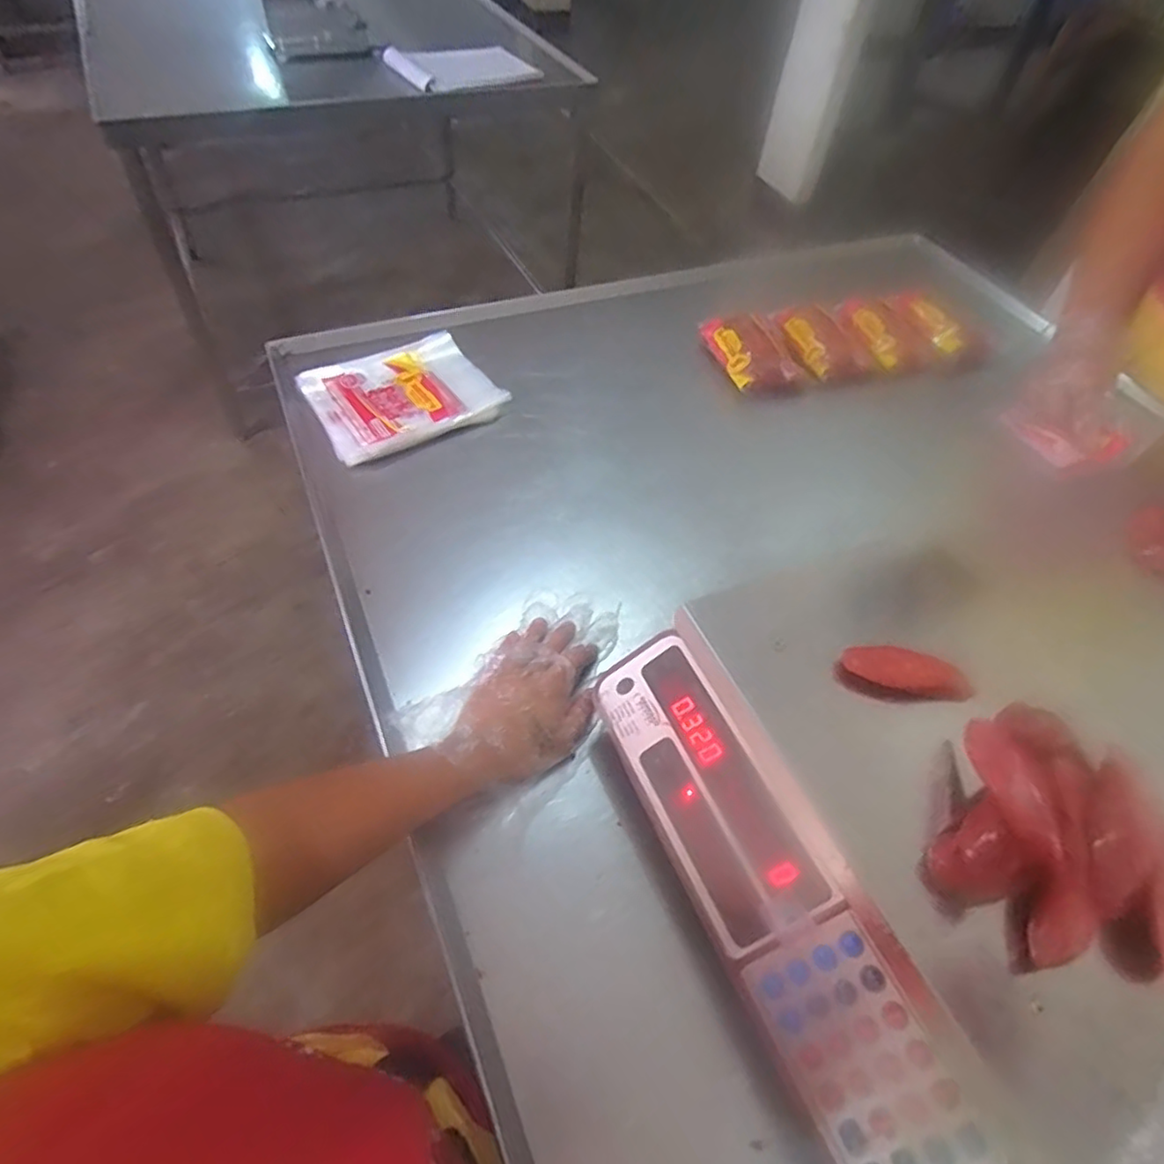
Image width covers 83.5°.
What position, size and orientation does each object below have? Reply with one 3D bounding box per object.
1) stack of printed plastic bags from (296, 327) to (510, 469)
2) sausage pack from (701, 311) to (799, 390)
[{"bbox_3d":[-0.211,-0.222,0.763,0.197,0.017,0.159,-26,60,-22],"label":"stack of printed plastic bags"},{"bbox_3d":[0.218,-0.304,0.857,0.092,0.027,0.122,-14,56,-15],"label":"sausage pack"}]

